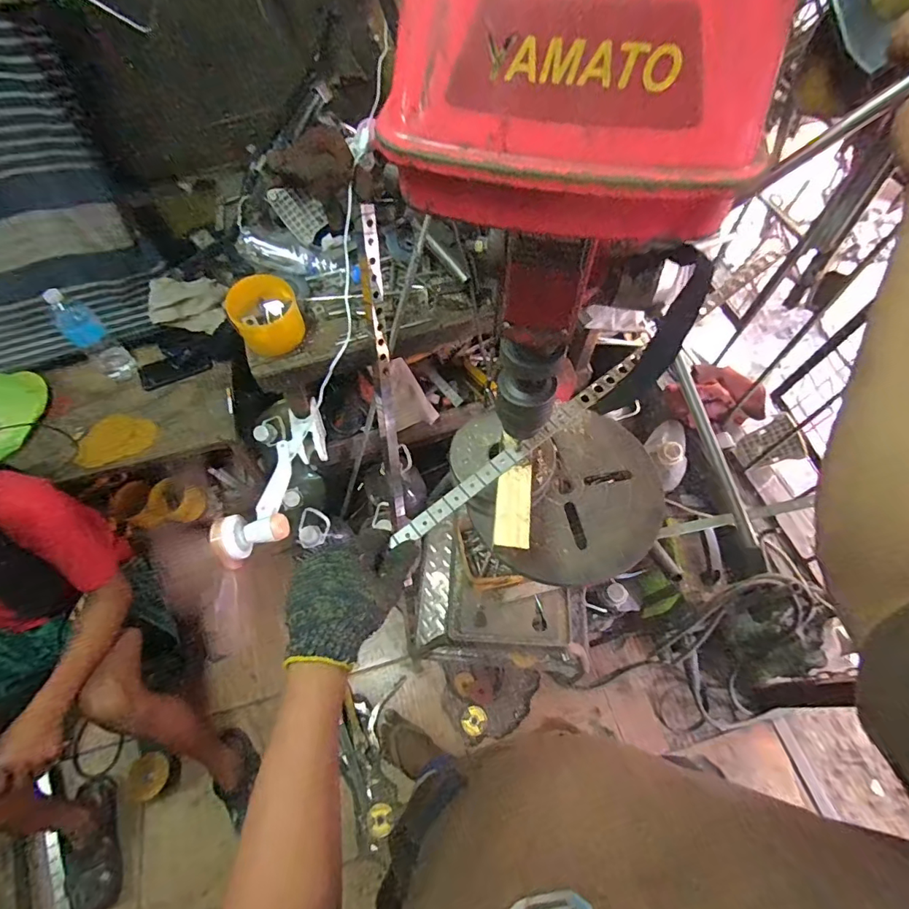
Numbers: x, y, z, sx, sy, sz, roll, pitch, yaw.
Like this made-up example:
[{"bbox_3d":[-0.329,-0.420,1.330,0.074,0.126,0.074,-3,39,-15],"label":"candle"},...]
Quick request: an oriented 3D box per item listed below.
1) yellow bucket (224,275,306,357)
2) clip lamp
[{"bbox_3d":[-0.337,-0.245,0.859,0.120,0.082,0.109,-3,62,-1],"label":"yellow bucket"},{"bbox_3d":[-0.350,0.053,0.969,0.125,0.072,0.365,18,63,10],"label":"clip lamp"}]

